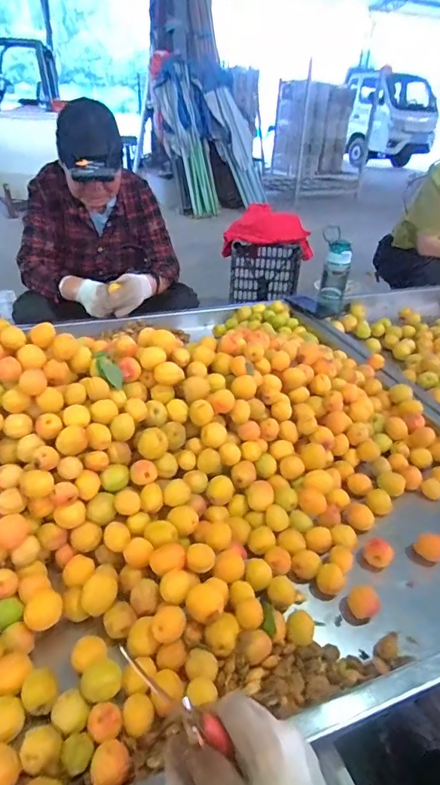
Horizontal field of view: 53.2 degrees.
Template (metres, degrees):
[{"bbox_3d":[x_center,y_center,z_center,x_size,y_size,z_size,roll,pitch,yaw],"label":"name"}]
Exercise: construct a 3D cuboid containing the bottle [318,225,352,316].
[{"bbox_3d":[0.338,-0.356,1.293,0.079,0.259,0.091,6,10,6],"label":"bottle"}]

